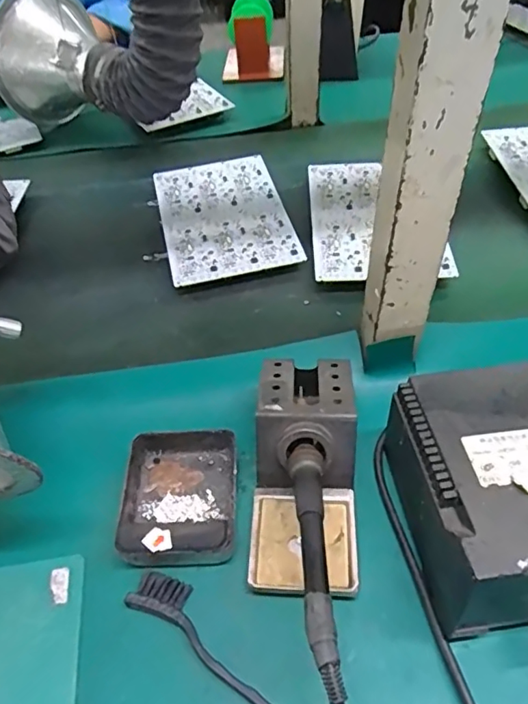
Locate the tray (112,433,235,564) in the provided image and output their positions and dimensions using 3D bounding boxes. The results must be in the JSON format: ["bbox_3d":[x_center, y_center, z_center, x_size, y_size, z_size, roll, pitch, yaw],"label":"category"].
[{"bbox_3d":[-0.060,0.097,0.382,0.077,0.033,0.096,-5,50,0],"label":"tray"}]

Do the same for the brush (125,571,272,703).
[{"bbox_3d":[-0.012,0.187,0.319,0.165,0.008,0.029,28,57,25],"label":"brush"}]

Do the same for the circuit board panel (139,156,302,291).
[{"bbox_3d":[-0.049,-0.151,0.608,0.145,0.022,0.201,-12,50,-5],"label":"circuit board panel"}]

